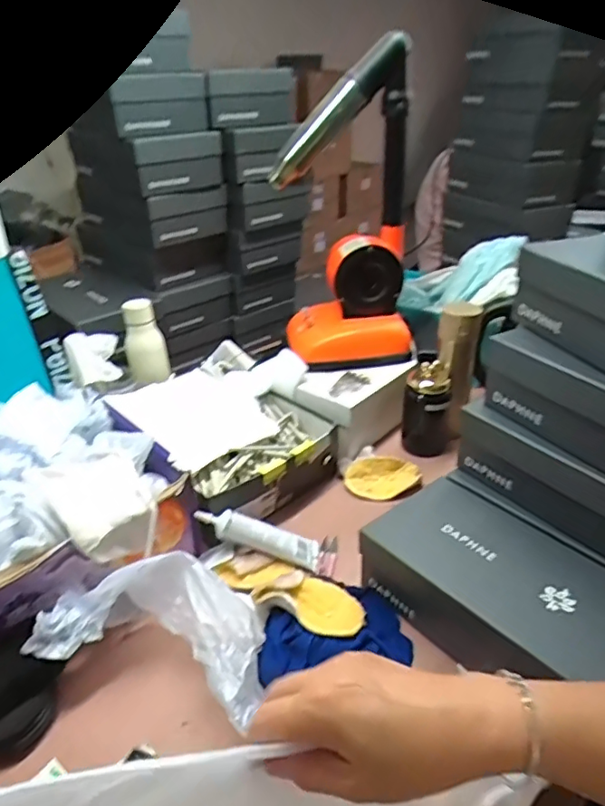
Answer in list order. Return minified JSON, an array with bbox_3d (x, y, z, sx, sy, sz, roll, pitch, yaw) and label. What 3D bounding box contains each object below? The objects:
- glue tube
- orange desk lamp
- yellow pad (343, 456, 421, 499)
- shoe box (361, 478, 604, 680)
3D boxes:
[{"bbox_3d":[-0.056,0.177,0.766,0.171,0.028,0.047,22,29,-11],"label":"glue tube"},{"bbox_3d":[0.078,-0.292,0.946,0.213,0.481,0.156,-16,34,-24],"label":"orange desk lamp"},{"bbox_3d":[0.129,0.116,0.907,0.118,0.034,0.068,-7,31,-9],"label":"yellow pad"},{"bbox_3d":[0.230,0.215,0.665,0.165,0.092,0.282,-25,38,-35],"label":"shoe box"}]

